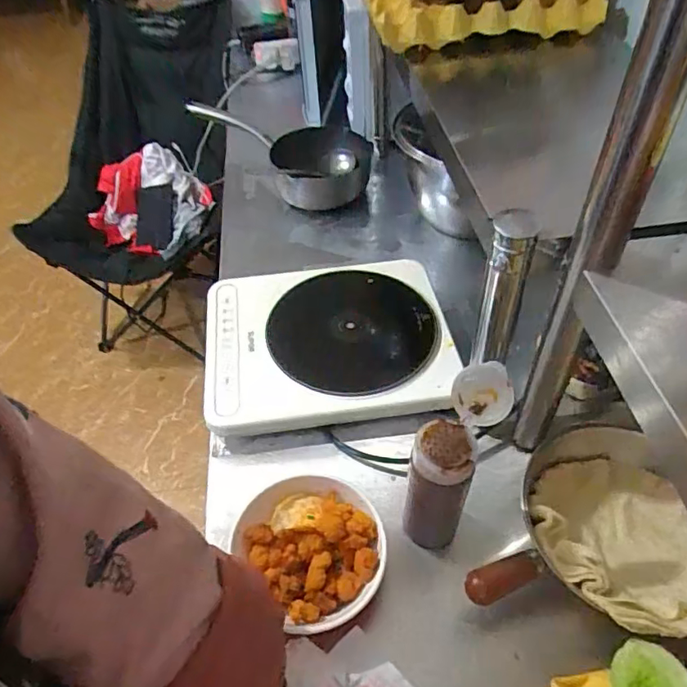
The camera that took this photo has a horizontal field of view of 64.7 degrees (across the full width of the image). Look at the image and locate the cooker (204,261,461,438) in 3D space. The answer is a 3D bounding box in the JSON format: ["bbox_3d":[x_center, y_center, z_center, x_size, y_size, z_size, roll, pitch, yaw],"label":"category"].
[{"bbox_3d":[-0.022,-0.001,0.719,0.319,0.045,0.259,-4,49,-1],"label":"cooker"}]

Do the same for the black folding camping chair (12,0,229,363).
[{"bbox_3d":[-0.570,-0.486,1.690,0.606,0.759,0.739,12,50,13],"label":"black folding camping chair"}]

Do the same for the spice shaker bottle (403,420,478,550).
[{"bbox_3d":[0.086,0.135,0.500,0.052,0.155,0.051,-1,49,1],"label":"spice shaker bottle"}]

